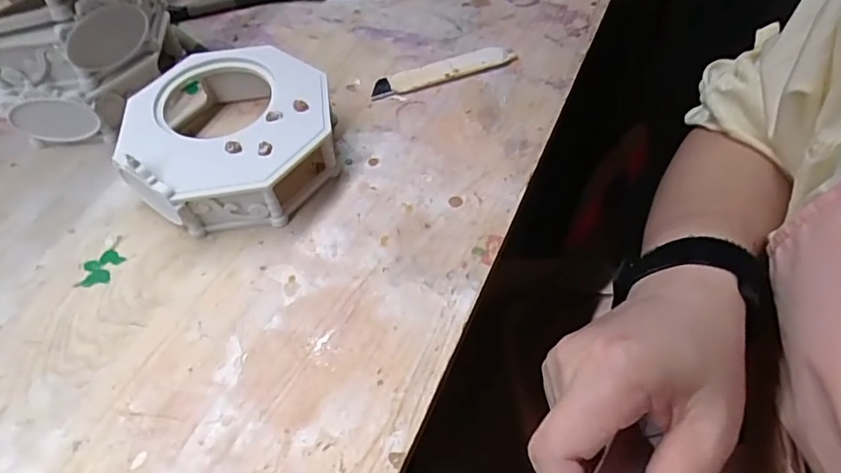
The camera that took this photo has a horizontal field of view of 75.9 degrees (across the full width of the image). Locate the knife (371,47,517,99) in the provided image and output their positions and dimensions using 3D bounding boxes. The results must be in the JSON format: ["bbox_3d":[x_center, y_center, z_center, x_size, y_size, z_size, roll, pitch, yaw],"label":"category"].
[{"bbox_3d":[0.016,-0.113,0.370,0.101,0.007,0.022,-18,56,-12],"label":"knife"}]

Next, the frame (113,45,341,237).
[{"bbox_3d":[-0.108,-0.060,0.317,0.114,0.038,0.120,-9,55,-6],"label":"frame"}]

